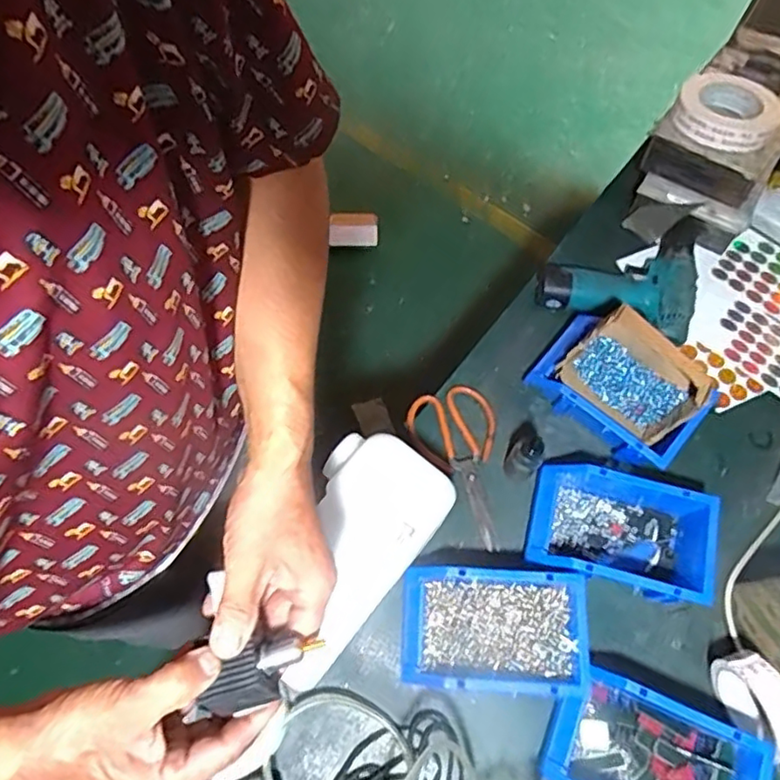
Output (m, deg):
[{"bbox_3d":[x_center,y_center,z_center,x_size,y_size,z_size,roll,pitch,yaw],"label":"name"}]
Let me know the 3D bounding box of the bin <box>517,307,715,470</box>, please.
[{"bbox_3d":[0.267,-0.005,0.712,0.183,0.128,0.112,41,73,14],"label":"bin"}]

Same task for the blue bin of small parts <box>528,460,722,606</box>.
[{"bbox_3d":[0.254,0.158,0.669,0.189,0.084,0.118,15,69,5],"label":"blue bin of small parts"}]

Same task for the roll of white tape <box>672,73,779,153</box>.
[{"bbox_3d":[0.441,-0.368,0.792,0.125,0.028,0.130,0,68,0],"label":"roll of white tape"}]

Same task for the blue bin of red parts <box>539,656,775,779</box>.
[{"bbox_3d":[0.254,0.356,0.589,0.194,0.078,0.124,23,70,9],"label":"blue bin of red parts"}]

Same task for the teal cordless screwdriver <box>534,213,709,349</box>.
[{"bbox_3d":[0.312,-0.165,0.819,0.198,0.050,0.185,21,69,8],"label":"teal cordless screwdriver"}]

